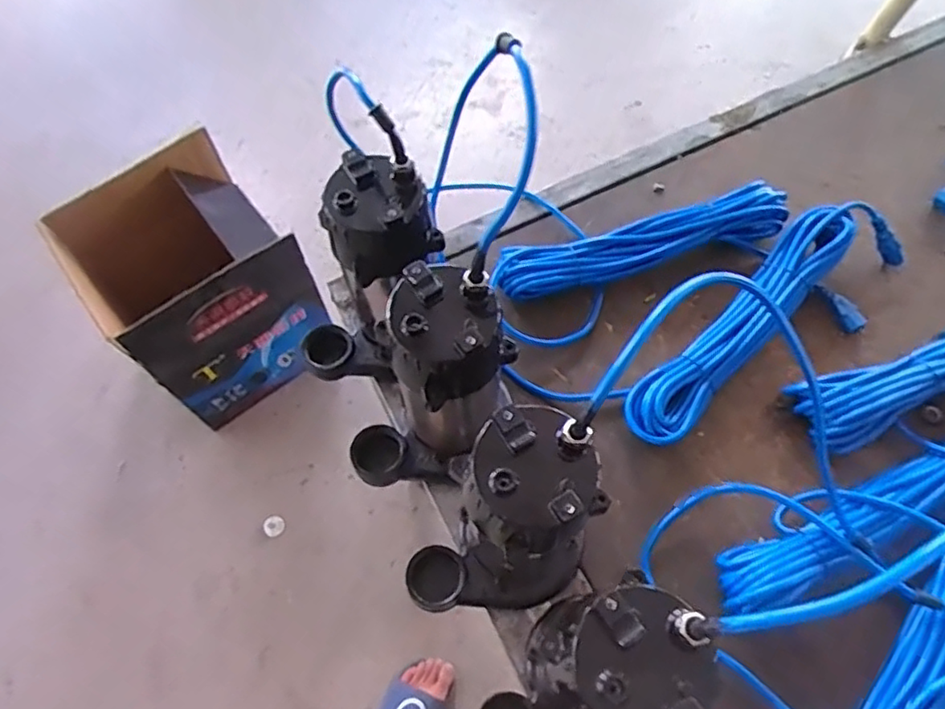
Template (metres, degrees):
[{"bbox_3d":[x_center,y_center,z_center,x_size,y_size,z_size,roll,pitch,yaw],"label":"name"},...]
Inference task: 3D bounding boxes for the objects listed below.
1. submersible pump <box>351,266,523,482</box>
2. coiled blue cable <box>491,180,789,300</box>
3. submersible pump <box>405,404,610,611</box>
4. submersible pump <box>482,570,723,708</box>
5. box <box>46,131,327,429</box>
[{"bbox_3d":[-0.034,0.048,0.550,0.150,0.225,0.123,-38,68,-16],"label":"submersible pump"},{"bbox_3d":[0.193,-0.126,0.742,0.353,0.056,0.069,-14,64,-5],"label":"coiled blue cable"},{"bbox_3d":[0.022,0.143,0.500,0.157,0.232,0.096,-37,68,-16],"label":"submersible pump"},{"bbox_3d":[0.074,0.235,0.450,0.149,0.222,0.106,-6,63,-1],"label":"submersible pump"},{"bbox_3d":[-0.582,-0.137,1.380,0.388,0.470,0.375,-38,69,-16],"label":"box"}]

